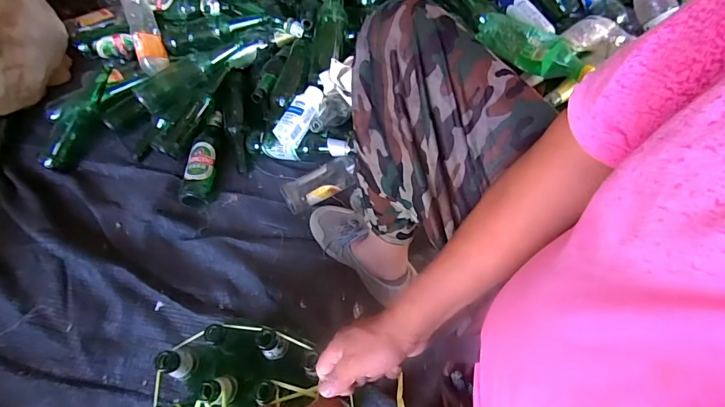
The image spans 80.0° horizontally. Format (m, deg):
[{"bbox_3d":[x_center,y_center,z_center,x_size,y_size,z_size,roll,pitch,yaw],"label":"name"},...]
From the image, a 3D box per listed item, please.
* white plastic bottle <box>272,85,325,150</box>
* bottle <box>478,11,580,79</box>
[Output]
[{"bbox_3d":[-0.127,-0.186,0.917,0.057,0.042,0.136,26,67,15],"label":"white plastic bottle"},{"bbox_3d":[0.319,-0.303,0.830,0.214,0.044,0.078,31,69,17],"label":"bottle"}]

